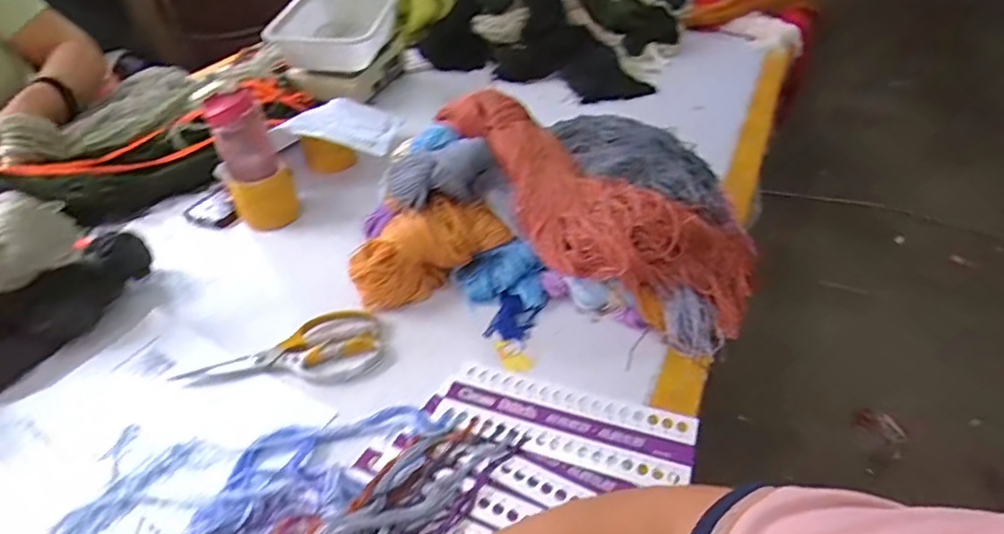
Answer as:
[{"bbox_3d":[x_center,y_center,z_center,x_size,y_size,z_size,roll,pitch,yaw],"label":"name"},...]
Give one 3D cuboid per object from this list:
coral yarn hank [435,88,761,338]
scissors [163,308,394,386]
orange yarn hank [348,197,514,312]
[{"bbox_3d":[0.092,-0.081,0.675,0.436,0.080,0.165,35,49,12],"label":"coral yarn hank"},{"bbox_3d":[-0.236,0.089,0.635,0.215,0.007,0.096,-7,40,-6],"label":"scissors"},{"bbox_3d":[-0.089,-0.020,0.704,0.188,0.089,0.068,-16,41,-15],"label":"orange yarn hank"}]

